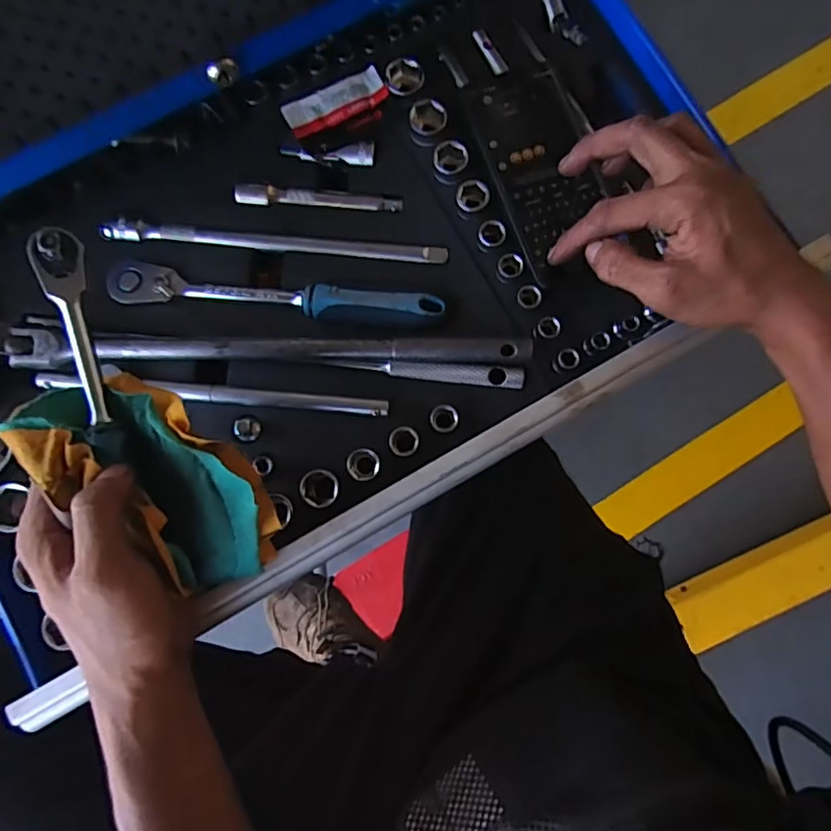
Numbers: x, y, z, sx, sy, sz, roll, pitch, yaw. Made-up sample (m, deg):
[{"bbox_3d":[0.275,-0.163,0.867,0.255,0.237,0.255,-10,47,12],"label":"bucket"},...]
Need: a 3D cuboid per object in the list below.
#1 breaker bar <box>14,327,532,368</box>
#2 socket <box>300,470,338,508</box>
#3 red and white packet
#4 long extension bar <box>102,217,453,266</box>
[{"bbox_3d":[-0.098,-0.044,0.383,0.352,0.017,0.025,1,79,1],"label":"breaker bar"},{"bbox_3d":[-0.065,0.051,0.381,0.024,0.027,0.025,0,79,1],"label":"socket"},{"bbox_3d":[-0.061,-0.240,0.421,0.078,0.004,0.032,-27,80,-4],"label":"red and white packet"},{"bbox_3d":[-0.103,-0.129,0.409,0.251,0.013,0.015,4,79,2],"label":"long extension bar"}]

